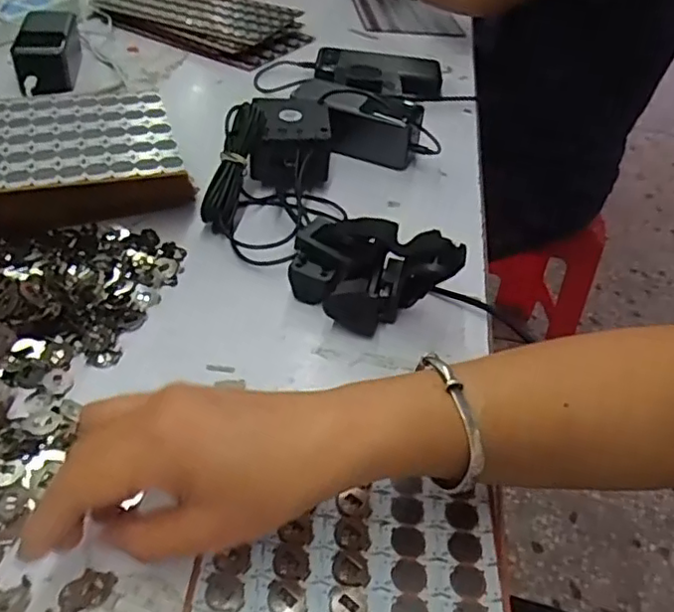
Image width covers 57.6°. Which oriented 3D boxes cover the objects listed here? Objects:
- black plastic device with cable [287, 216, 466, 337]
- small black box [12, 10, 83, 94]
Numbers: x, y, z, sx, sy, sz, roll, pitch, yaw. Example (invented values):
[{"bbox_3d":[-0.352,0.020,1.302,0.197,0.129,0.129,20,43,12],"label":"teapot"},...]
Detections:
[{"bbox_3d":[0.021,-0.021,0.435,0.114,0.071,0.054,24,45,17],"label":"black plastic device with cable"},{"bbox_3d":[-0.335,-0.297,0.710,0.054,0.048,0.156,-4,44,-12],"label":"small black box"}]

